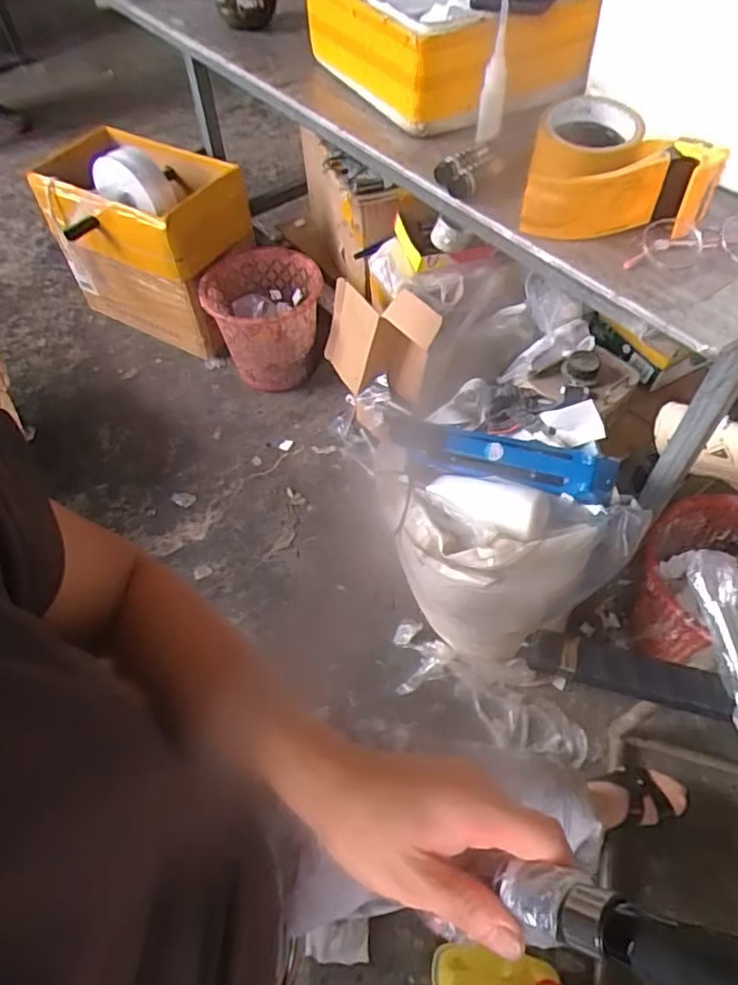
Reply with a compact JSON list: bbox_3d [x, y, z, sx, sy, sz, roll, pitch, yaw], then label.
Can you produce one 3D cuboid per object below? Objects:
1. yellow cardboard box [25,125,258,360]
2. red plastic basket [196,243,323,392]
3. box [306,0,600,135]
[{"bbox_3d":[-0.555,-0.653,1.614,0.523,0.466,0.312,24,59,18],"label":"yellow cardboard box"},{"bbox_3d":[-0.250,-0.419,1.547,0.273,0.284,0.256,-1,55,2],"label":"red plastic basket"},{"bbox_3d":[0.076,-0.543,0.713,0.212,0.105,0.351,-25,58,-14],"label":"box"}]

